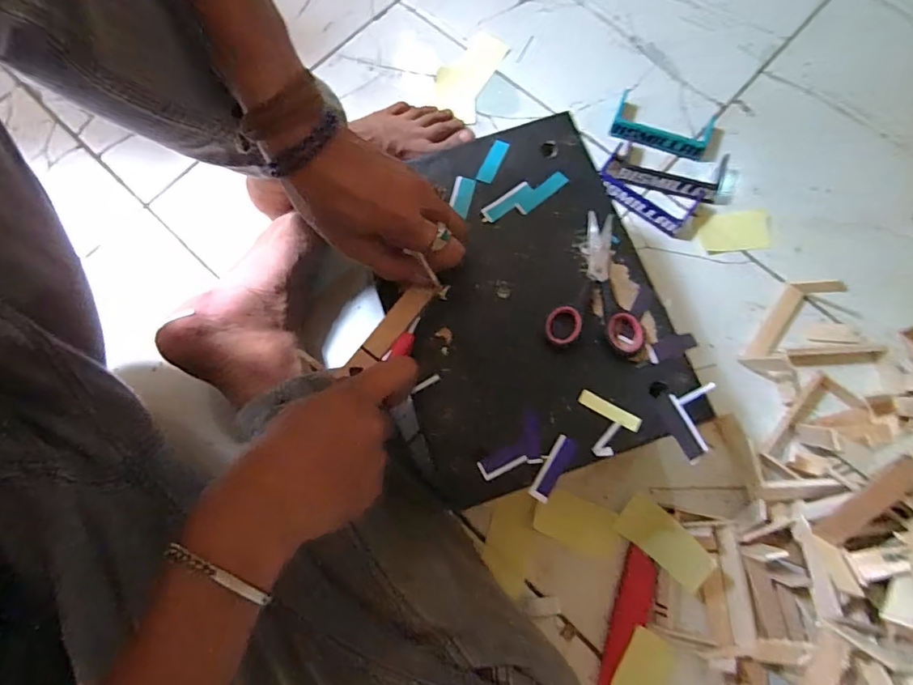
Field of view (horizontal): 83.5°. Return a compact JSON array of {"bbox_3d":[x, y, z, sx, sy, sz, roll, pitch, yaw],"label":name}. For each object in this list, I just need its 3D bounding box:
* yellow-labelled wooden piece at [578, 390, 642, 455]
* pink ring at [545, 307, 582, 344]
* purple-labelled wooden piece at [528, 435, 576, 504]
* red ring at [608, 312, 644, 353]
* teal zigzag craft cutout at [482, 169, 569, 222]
[{"bbox_3d":[0.103,0.059,0.358,0.045,0.014,0.038,29,78,9],"label":"yellow-labelled wooden piece"},{"bbox_3d":[0.079,-0.012,0.381,0.025,0.011,0.029,25,78,8],"label":"pink ring"},{"bbox_3d":[0.067,0.088,0.359,0.015,0.005,0.047,29,78,9],"label":"purple-labelled wooden piece"},{"bbox_3d":[0.126,-0.007,0.380,0.029,0.005,0.025,37,97,9],"label":"red ring"},{"bbox_3d":[0.055,-0.119,0.416,0.073,0.004,0.024,-35,77,-7],"label":"teal zigzag craft cutout"}]

